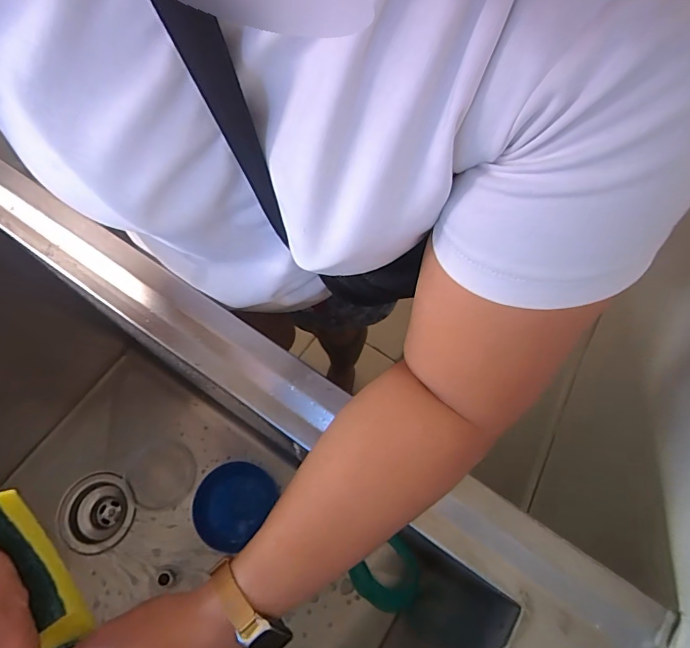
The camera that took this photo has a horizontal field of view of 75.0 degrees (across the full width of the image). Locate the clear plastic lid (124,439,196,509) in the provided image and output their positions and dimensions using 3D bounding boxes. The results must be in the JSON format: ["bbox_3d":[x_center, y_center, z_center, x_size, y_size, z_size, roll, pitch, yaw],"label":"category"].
[{"bbox_3d":[-0.289,0.239,0.711,0.100,0.016,0.104,0,66,0],"label":"clear plastic lid"}]

